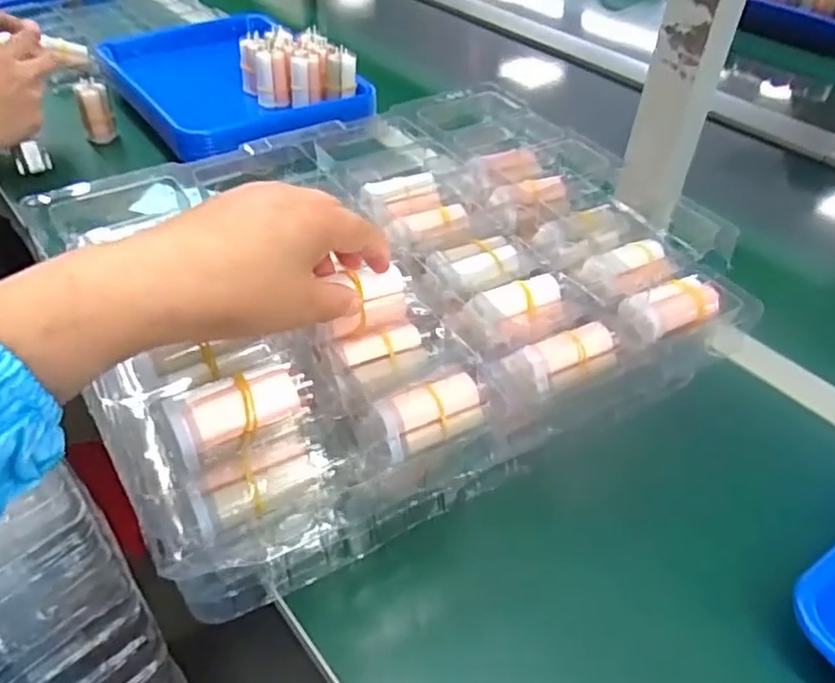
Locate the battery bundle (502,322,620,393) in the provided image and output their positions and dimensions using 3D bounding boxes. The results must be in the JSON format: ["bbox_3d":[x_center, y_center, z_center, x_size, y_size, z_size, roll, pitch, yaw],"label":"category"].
[{"bbox_3d":[0.091,0.010,0.408,0.071,0.024,0.024,-13,45,-18],"label":"battery bundle"}]

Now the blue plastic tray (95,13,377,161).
[{"bbox_3d":[-0.255,-0.351,0.860,0.249,0.043,0.366,-24,49,-28],"label":"blue plastic tray"}]

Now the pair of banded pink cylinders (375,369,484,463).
[{"bbox_3d":[0.008,0.039,0.372,0.059,0.030,0.022,-21,48,-26],"label":"pair of banded pink cylinders"}]

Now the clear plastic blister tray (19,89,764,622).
[{"bbox_3d":[-0.010,-0.056,0.459,0.393,0.065,0.311,-21,48,-25],"label":"clear plastic blister tray"}]

